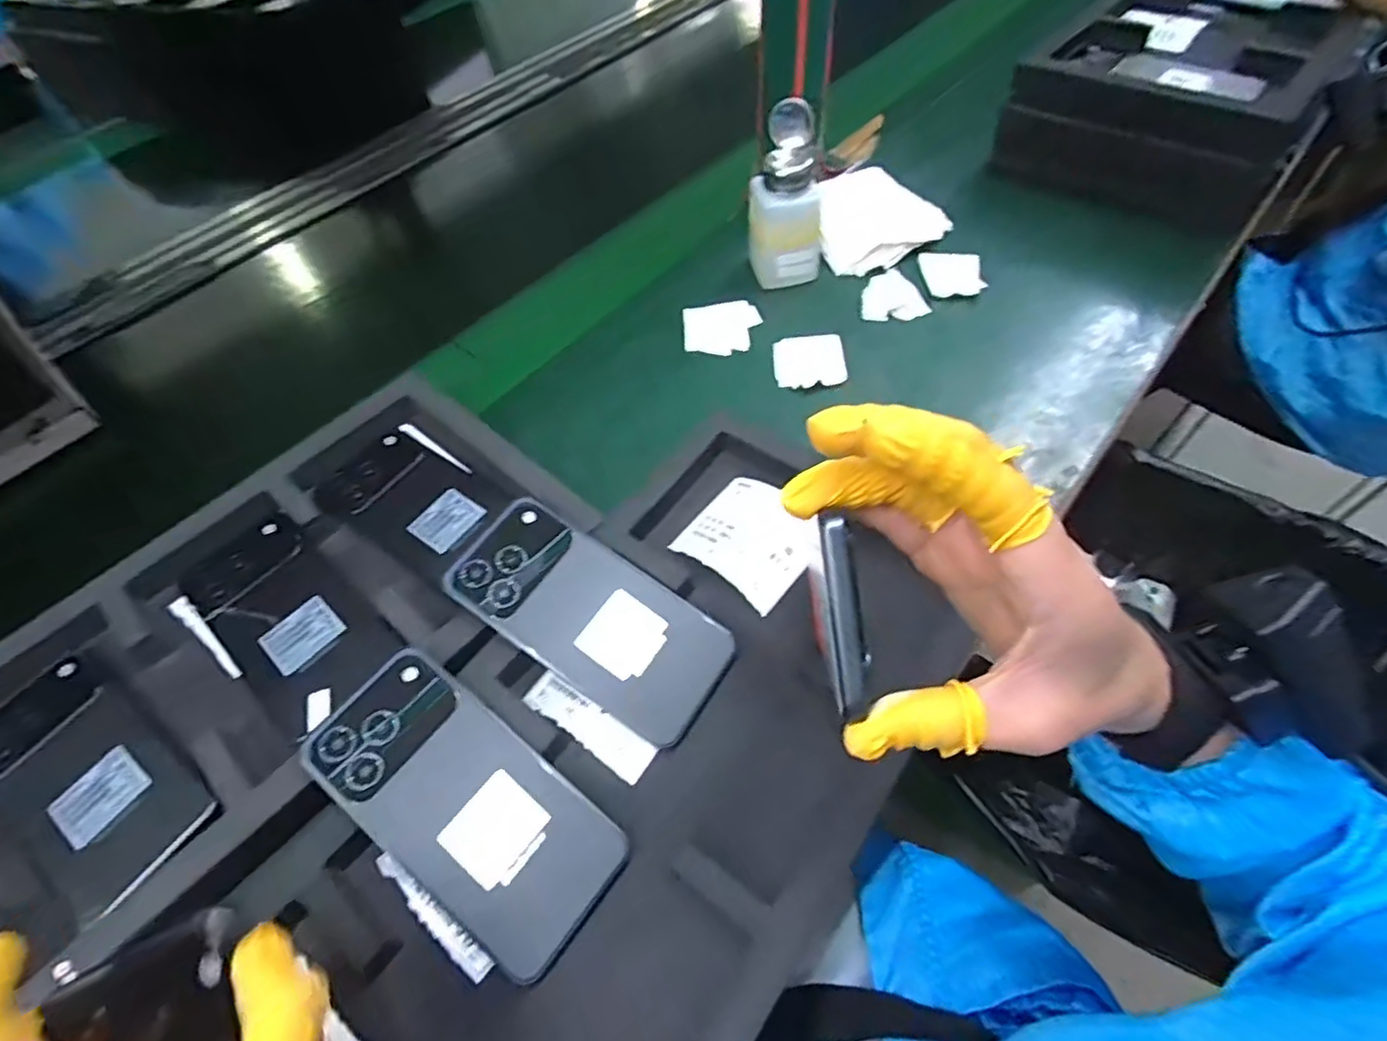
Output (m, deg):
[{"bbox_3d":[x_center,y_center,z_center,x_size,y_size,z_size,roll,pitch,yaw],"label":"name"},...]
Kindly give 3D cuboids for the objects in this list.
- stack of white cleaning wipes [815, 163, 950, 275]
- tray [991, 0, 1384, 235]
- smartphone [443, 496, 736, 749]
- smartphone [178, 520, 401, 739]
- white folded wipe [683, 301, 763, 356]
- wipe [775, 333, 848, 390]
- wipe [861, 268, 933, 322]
[{"bbox_3d":[0.170,-0.284,0.599,0.118,0.032,0.108,-25,58,-11],"label":"stack of white cleaning wipes"},{"bbox_3d":[0.532,-0.472,0.657,0.237,0.111,0.472,36,66,22],"label":"tray"},{"bbox_3d":[-0.059,0.054,0.369,0.159,0.011,0.075,34,62,7],"label":"smartphone"},{"bbox_3d":[-0.256,0.060,0.400,0.154,0.012,0.076,35,66,24],"label":"smartphone"},{"bbox_3d":[0.025,-0.167,0.549,0.065,0.004,0.060,-6,60,2],"label":"white folded wipe"},{"bbox_3d":[0.094,-0.128,0.512,0.055,0.006,0.055,-2,56,3],"label":"wipe"},{"bbox_3d":[0.174,-0.194,0.549,0.054,0.014,0.049,0,57,5],"label":"wipe"}]

